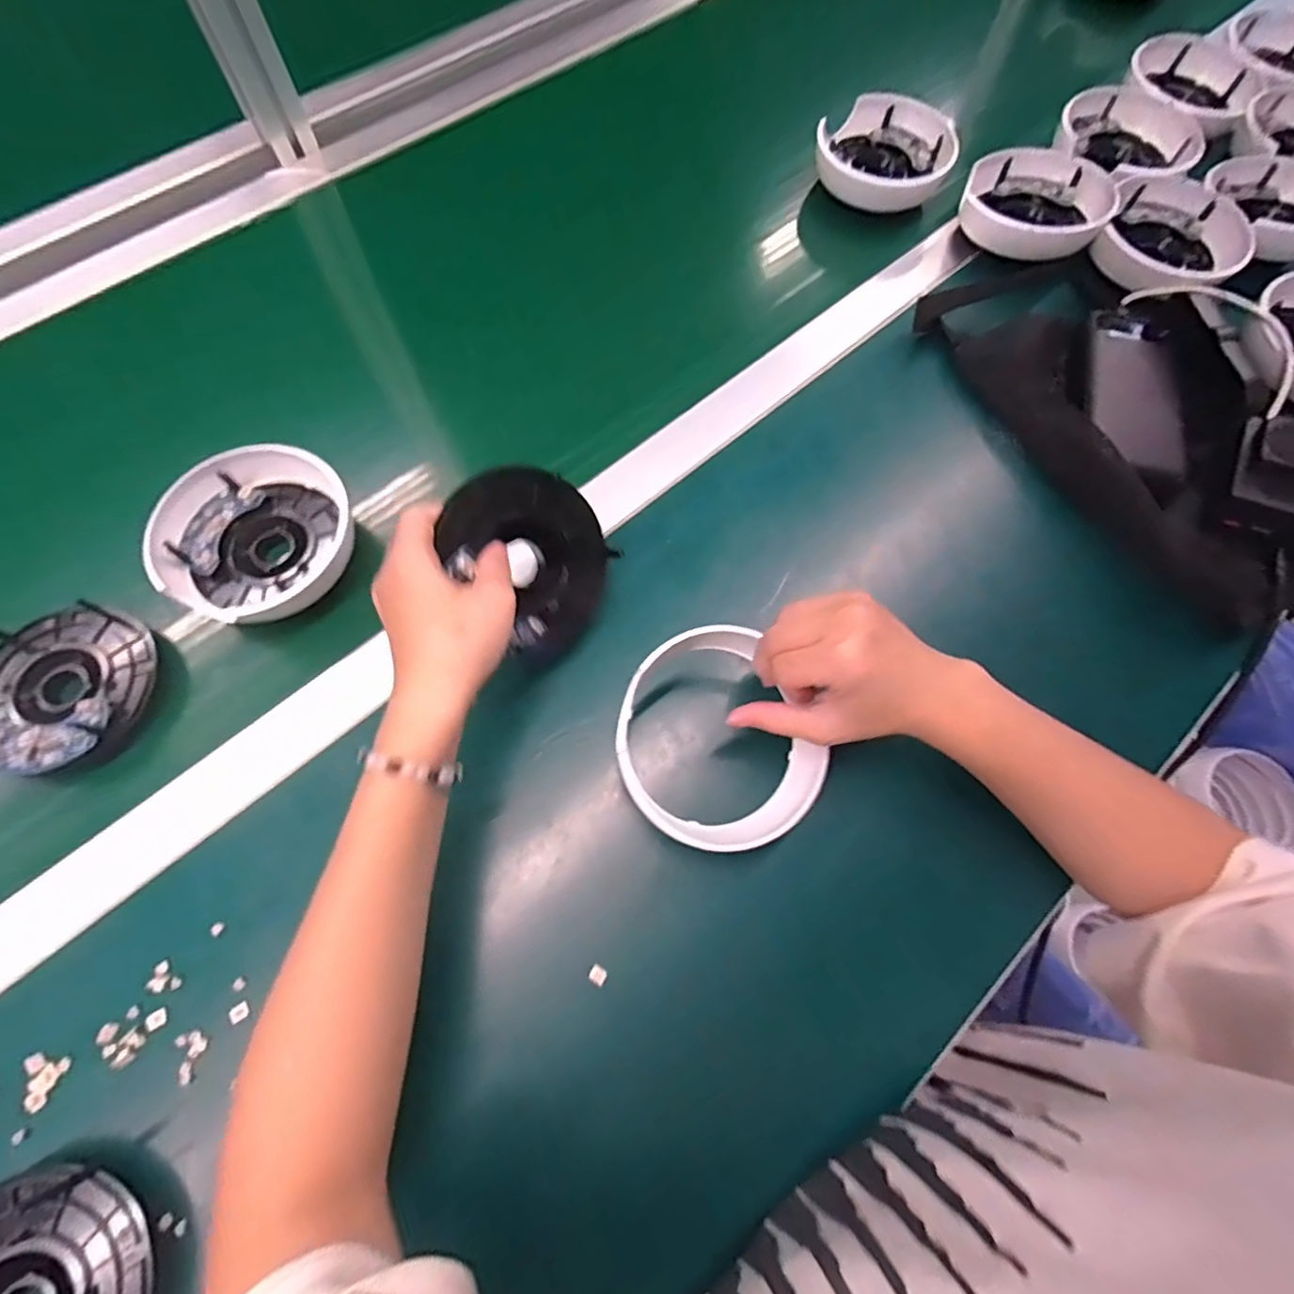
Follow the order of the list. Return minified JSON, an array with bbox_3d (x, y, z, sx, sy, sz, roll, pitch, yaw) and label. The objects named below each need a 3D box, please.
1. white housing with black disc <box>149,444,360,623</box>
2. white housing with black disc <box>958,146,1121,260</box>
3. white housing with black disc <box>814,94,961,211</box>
[{"bbox_3d":[-0.248,-0.072,0.386,0.099,0.036,0.112,24,70,7],"label":"white housing with black disc"},{"bbox_3d":[0.321,-0.367,0.504,0.113,0.028,0.123,1,69,-1],"label":"white housing with black disc"},{"bbox_3d":[0.204,-0.424,0.530,0.111,0.034,0.113,1,69,-1],"label":"white housing with black disc"}]

